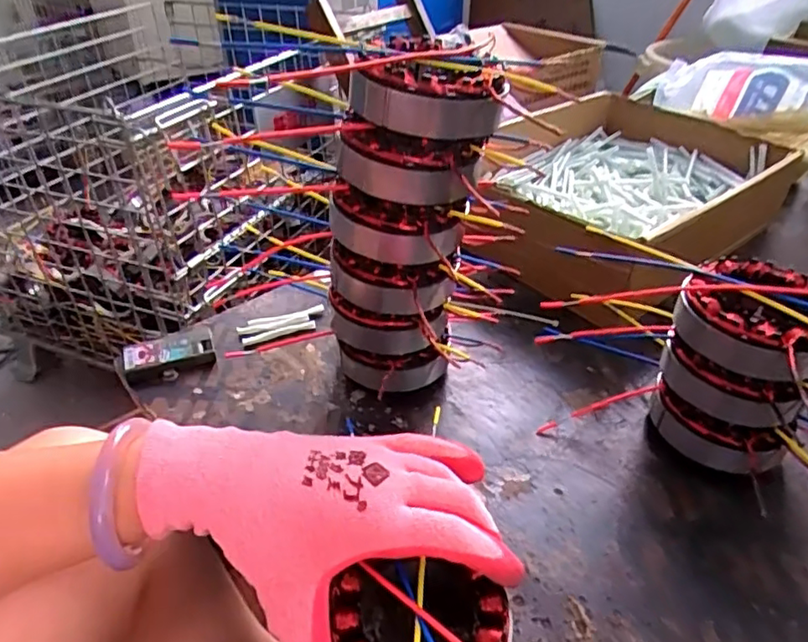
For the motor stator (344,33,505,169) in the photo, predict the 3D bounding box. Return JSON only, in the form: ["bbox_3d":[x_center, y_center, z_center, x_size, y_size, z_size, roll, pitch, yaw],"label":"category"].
[{"bbox_3d":[0.012,-0.125,0.339,0.086,0.053,0.078,11,38,13],"label":"motor stator"}]

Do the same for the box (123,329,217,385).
[{"bbox_3d":[-0.185,0.027,0.470,0.067,0.018,0.039,-11,39,-16],"label":"box"}]

